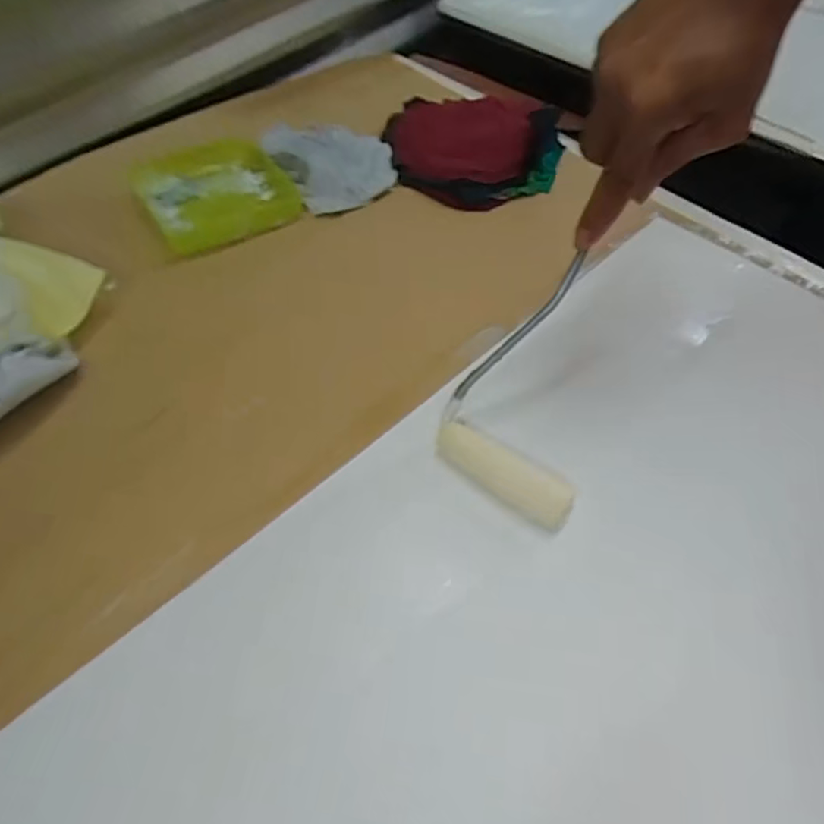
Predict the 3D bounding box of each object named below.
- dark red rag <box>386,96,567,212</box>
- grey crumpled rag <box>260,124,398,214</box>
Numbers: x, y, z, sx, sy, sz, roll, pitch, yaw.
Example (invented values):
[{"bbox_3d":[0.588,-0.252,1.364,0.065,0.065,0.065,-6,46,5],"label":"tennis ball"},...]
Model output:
[{"bbox_3d":[0.065,-0.298,0.633,0.179,0.033,0.196,-11,55,-10],"label":"dark red rag"},{"bbox_3d":[-0.080,-0.265,0.610,0.113,0.019,0.139,-29,59,-21],"label":"grey crumpled rag"}]

